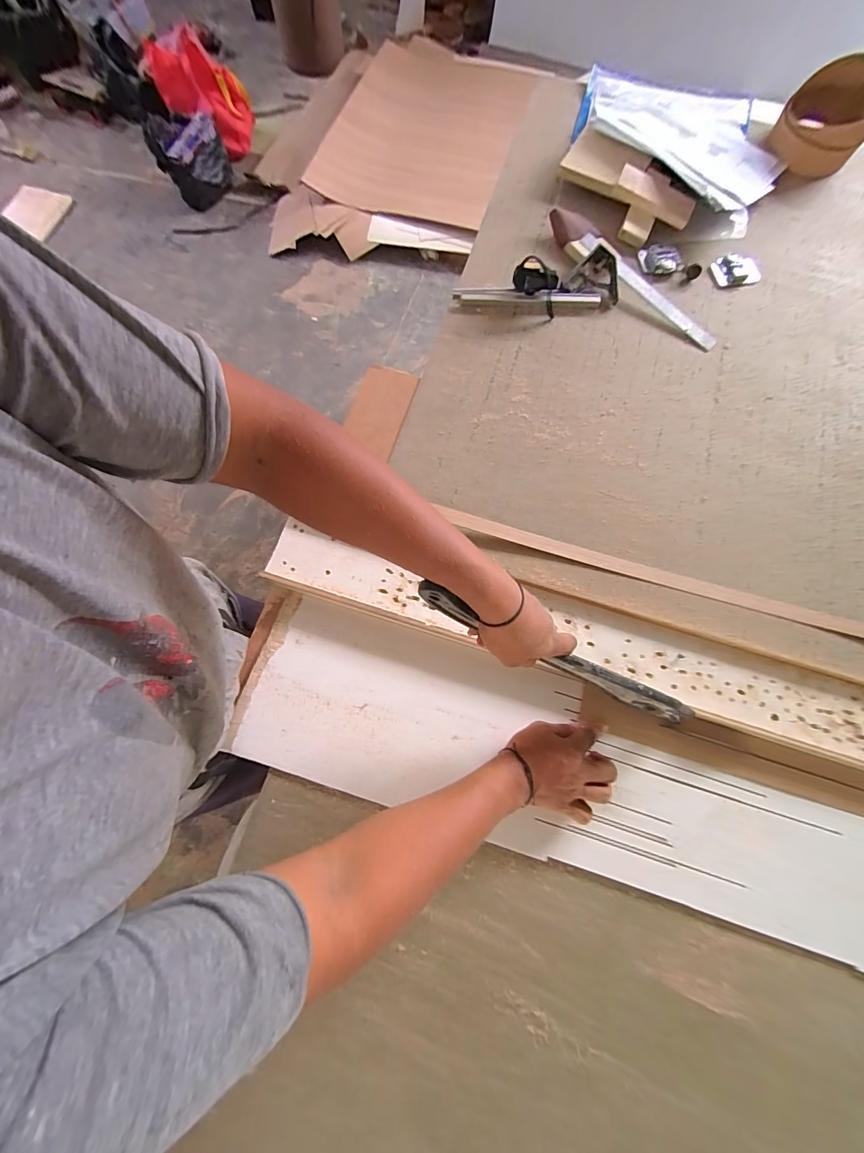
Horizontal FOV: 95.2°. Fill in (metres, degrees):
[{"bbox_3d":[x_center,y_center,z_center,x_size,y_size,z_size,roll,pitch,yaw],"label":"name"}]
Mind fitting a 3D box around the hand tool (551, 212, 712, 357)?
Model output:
[{"bbox_3d":[0.345,-0.537,0.710,0.082,0.033,0.386,-40,79,-12],"label":"hand tool"}]

